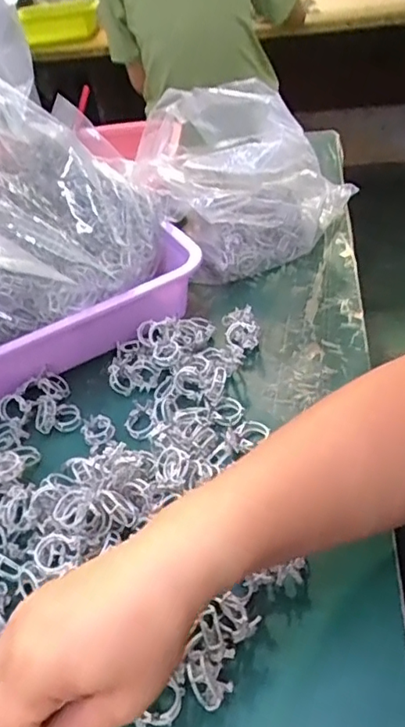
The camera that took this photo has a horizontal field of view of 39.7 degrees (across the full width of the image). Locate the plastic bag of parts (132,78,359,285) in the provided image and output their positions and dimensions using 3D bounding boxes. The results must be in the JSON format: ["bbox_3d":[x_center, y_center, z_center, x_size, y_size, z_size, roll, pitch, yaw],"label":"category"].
[{"bbox_3d":[0.039,-0.207,0.626,0.221,0.156,0.191,4,42,16],"label":"plastic bag of parts"}]

